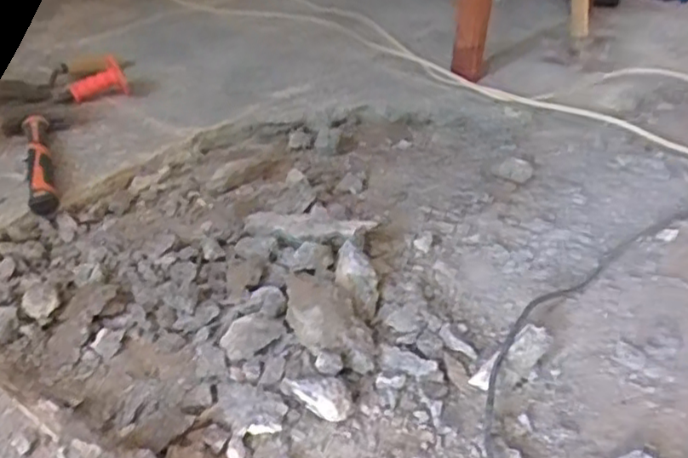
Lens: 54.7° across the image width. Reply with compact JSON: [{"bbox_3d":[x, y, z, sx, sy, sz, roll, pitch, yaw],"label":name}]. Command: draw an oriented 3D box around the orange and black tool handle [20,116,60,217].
[{"bbox_3d":[-0.458,-0.104,0.999,0.039,0.036,0.241,-10,38,-21],"label":"orange and black tool handle"}]

